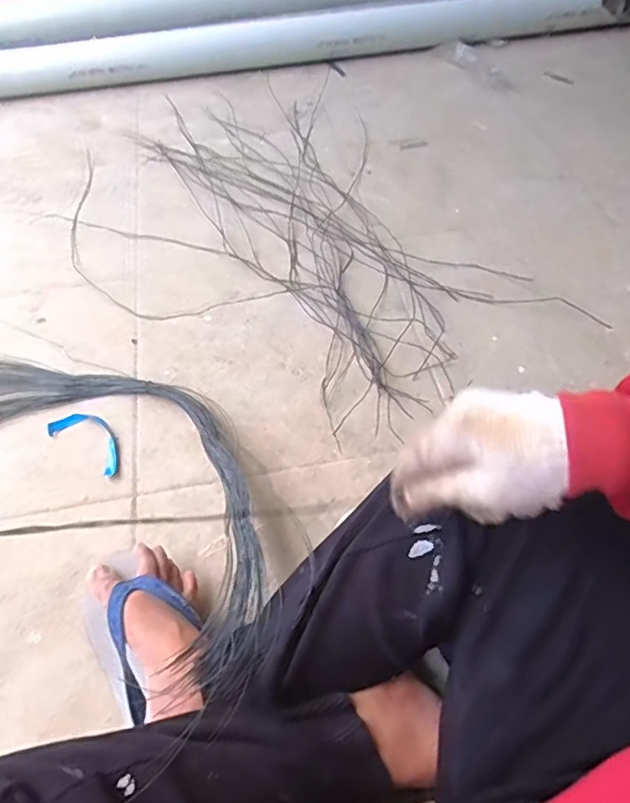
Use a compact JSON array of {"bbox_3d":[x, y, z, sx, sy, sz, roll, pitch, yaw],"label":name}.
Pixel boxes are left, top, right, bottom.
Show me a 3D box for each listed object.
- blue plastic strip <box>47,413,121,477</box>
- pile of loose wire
[{"bbox_3d":[-0.276,0.043,0.710,0.121,0.020,0.052,30,63,21],"label":"blue plastic strip"},{"bbox_3d":[-0.039,-0.271,0.905,0.521,0.026,0.713,-33,60,-17],"label":"pile of loose wire"}]

